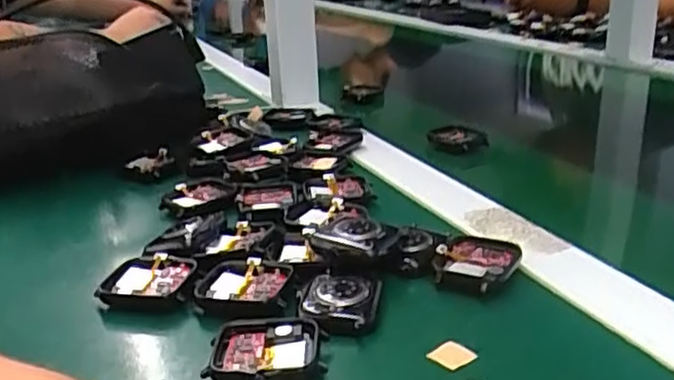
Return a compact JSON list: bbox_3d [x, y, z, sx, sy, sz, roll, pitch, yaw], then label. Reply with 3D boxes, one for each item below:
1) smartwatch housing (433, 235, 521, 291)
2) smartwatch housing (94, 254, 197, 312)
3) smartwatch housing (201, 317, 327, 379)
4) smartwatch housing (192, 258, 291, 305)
[{"bbox_3d":[0.071,0.038,0.338,0.036,0.011,0.044,7,22,24],"label":"smartwatch housing"},{"bbox_3d":[-0.094,0.047,0.341,0.049,0.012,0.037,-1,20,6],"label":"smartwatch housing"},{"bbox_3d":[-0.029,0.067,0.277,0.045,0.010,0.039,-5,20,-5],"label":"smartwatch housing"},{"bbox_3d":[-0.045,0.046,0.328,0.042,0.008,0.037,0,21,8],"label":"smartwatch housing"}]

